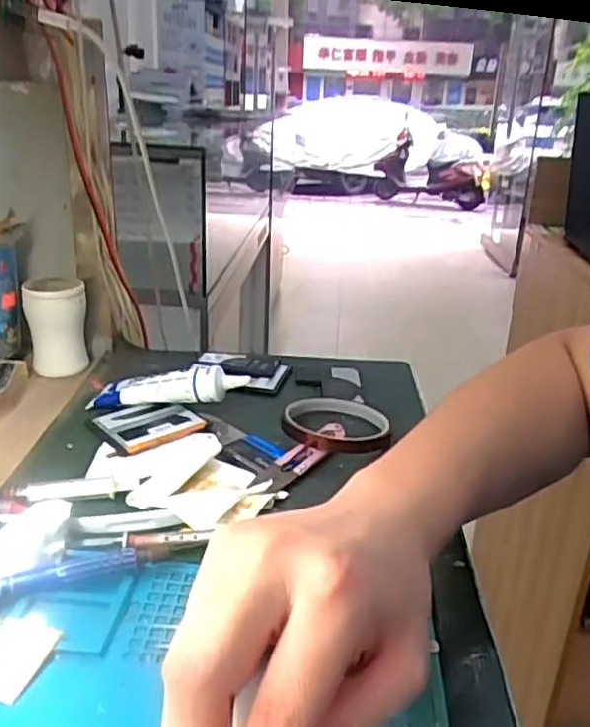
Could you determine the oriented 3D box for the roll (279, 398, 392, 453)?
[{"bbox_3d":[0.031,0.047,0.519,0.081,0.015,0.087,3,23,-1],"label":"roll"}]

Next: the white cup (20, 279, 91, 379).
[{"bbox_3d":[-0.220,-0.035,0.609,0.053,0.078,0.045,-7,25,-23],"label":"white cup"}]

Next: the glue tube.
[{"bbox_3d":[-0.104,0.019,0.540,0.131,0.031,0.028,-6,21,12],"label":"glue tube"}]

